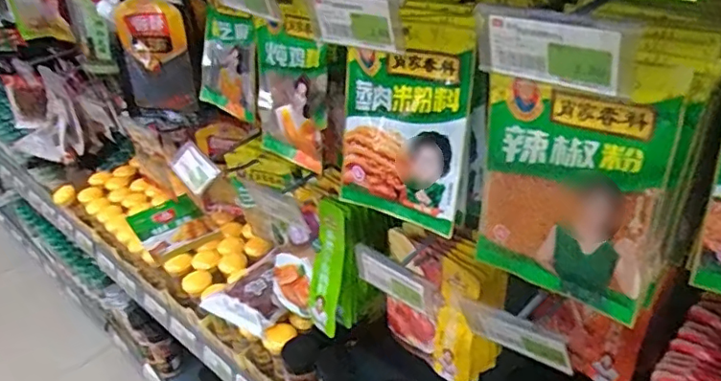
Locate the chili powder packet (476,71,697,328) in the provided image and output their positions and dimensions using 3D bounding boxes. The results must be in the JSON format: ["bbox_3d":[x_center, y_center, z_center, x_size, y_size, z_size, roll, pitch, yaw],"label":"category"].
[{"bbox_3d":[0.154,-0.003,0.434,0.012,0.188,0.138,-23,33,-40],"label":"chili powder packet"}]

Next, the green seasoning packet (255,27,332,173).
[{"bbox_3d":[-0.081,-0.099,0.622,0.127,0.147,0.022,22,33,38],"label":"green seasoning packet"}]

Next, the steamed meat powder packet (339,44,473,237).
[{"bbox_3d":[0.037,-0.050,0.528,0.122,0.172,0.013,16,29,26],"label":"steamed meat powder packet"}]

